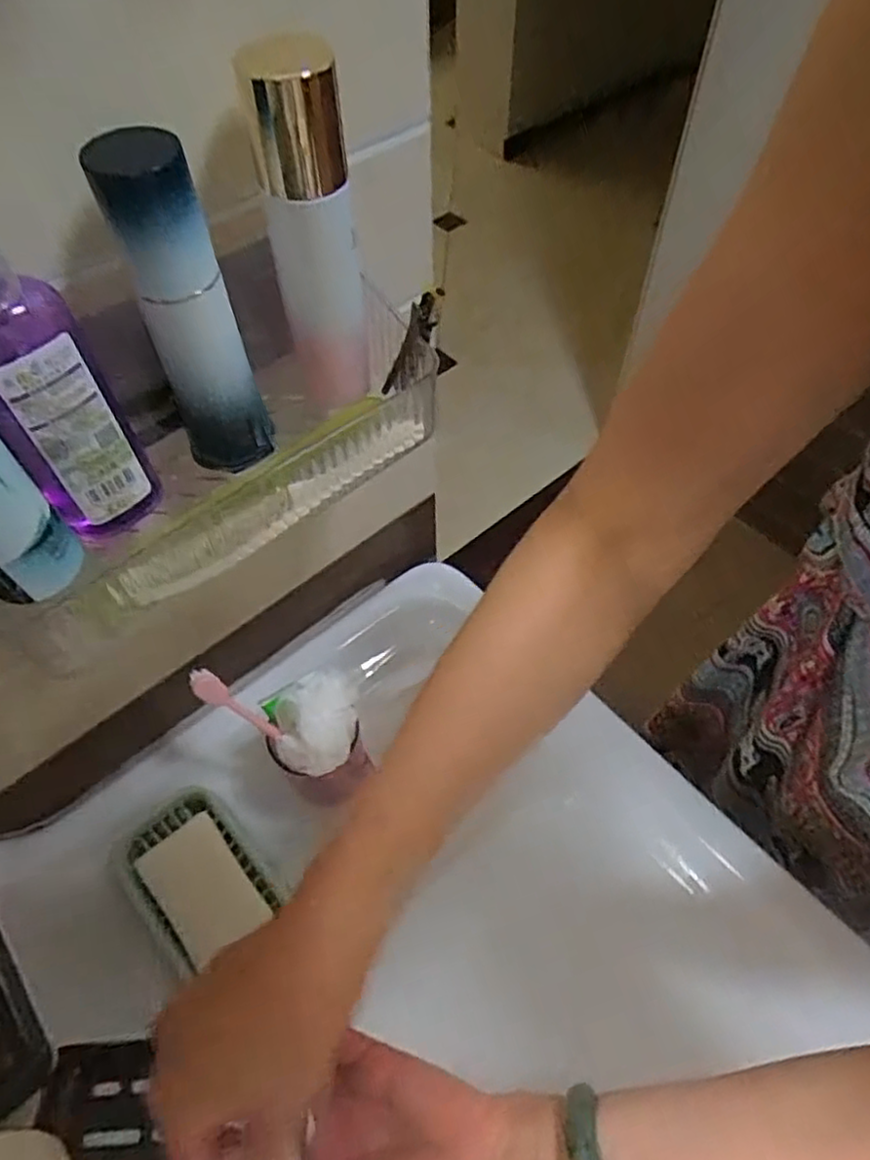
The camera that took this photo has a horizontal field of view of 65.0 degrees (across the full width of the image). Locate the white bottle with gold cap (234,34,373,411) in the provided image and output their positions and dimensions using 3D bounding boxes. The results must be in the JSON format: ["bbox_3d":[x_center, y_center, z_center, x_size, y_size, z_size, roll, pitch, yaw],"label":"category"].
[{"bbox_3d":[-0.060,-0.155,0.343,0.045,0.188,0.046,-5,55,-3],"label":"white bottle with gold cap"}]

